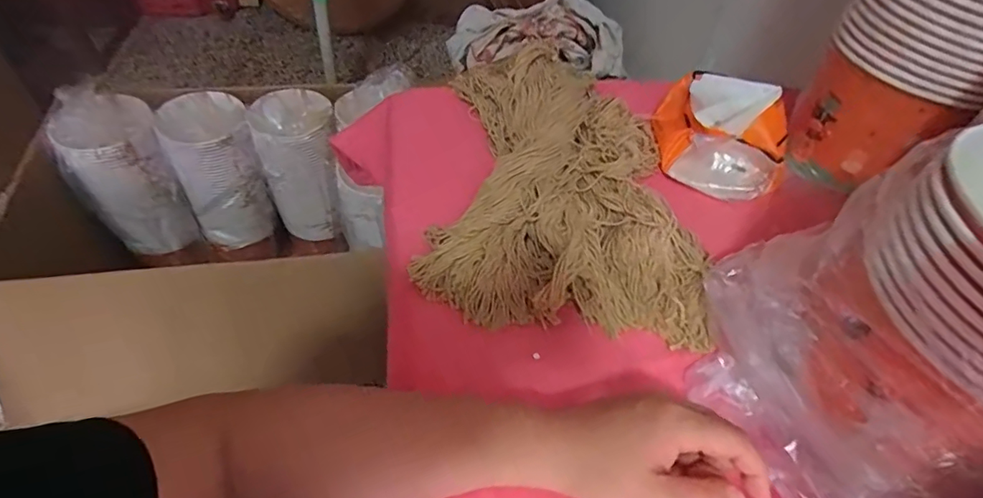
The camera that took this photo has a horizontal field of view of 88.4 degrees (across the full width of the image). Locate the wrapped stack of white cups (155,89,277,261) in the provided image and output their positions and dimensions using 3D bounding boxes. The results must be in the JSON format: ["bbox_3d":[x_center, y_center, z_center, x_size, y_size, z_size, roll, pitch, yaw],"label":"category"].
[{"bbox_3d":[-0.581,-0.150,1.111,0.164,0.336,0.167,-19,55,-21],"label":"wrapped stack of white cups"}]

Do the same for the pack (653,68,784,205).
[{"bbox_3d":[0.239,-0.130,0.529,0.121,0.077,0.134,17,50,7],"label":"pack"}]

